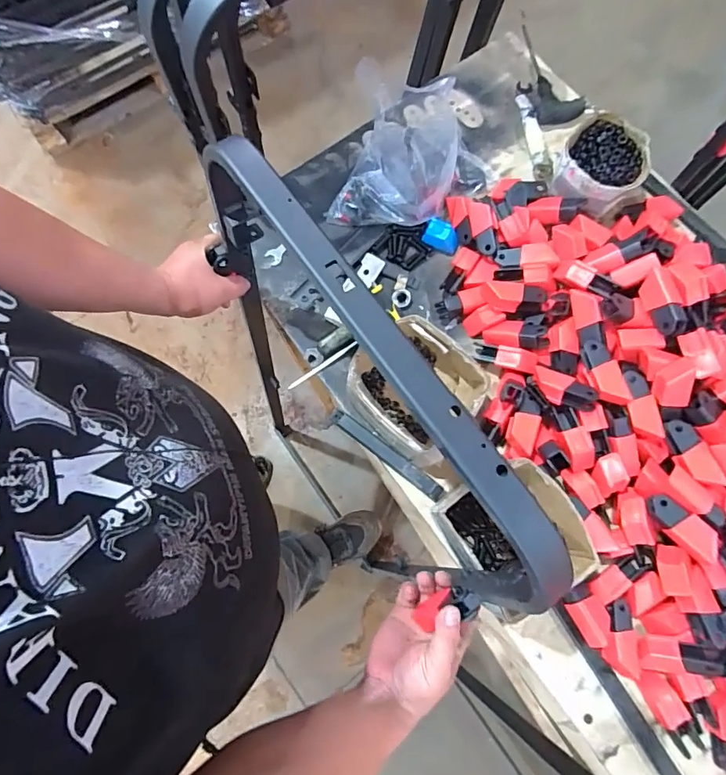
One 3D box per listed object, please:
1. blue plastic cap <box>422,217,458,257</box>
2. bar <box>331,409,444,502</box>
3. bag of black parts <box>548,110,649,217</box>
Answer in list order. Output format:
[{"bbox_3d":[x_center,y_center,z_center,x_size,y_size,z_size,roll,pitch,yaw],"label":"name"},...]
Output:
[{"bbox_3d":[0.118,-0.224,0.687,0.052,0.032,0.031,25,78,7],"label":"blue plastic cap"},{"bbox_3d":[0.031,0.088,0.615,0.174,0.011,0.021,37,80,9],"label":"bar"},{"bbox_3d":[0.349,-0.316,0.674,0.128,0.073,0.131,31,79,8],"label":"bag of black parts"}]

